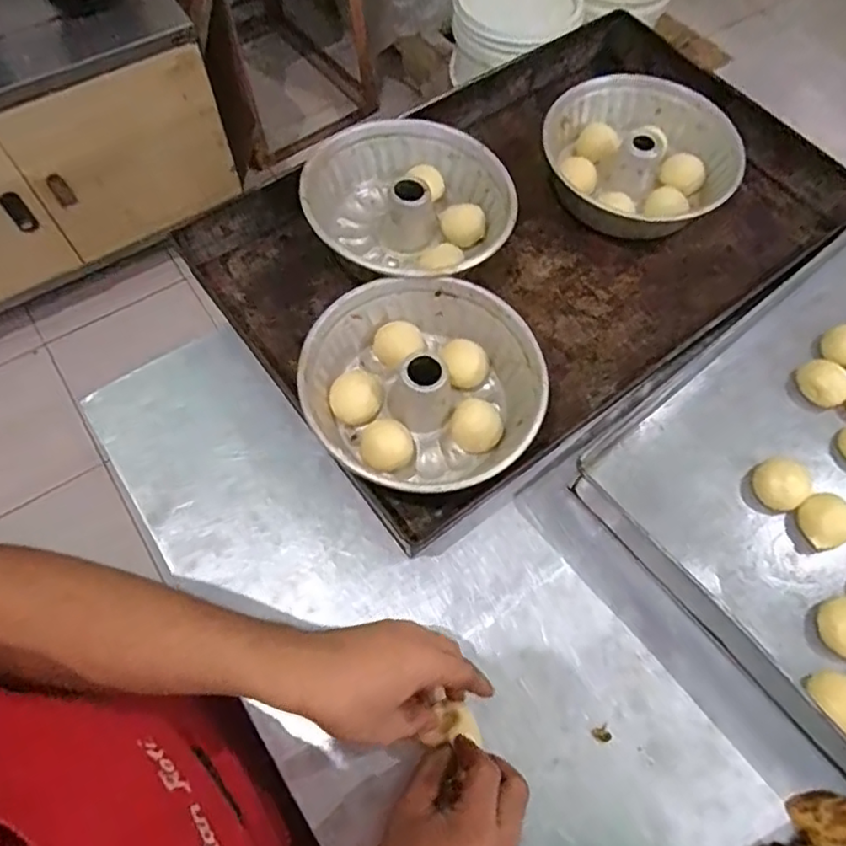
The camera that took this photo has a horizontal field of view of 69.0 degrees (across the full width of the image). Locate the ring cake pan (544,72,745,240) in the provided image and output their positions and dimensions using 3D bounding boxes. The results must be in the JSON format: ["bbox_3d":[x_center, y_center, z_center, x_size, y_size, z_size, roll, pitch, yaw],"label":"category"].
[{"bbox_3d":[0.258,-0.314,0.724,0.209,0.075,0.196,1,65,-2],"label":"ring cake pan"}]

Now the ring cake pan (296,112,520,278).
[{"bbox_3d":[-0.011,-0.228,0.674,0.206,0.076,0.215,1,65,-2],"label":"ring cake pan"}]

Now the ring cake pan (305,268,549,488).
[{"bbox_3d":[0.000,-0.031,0.585,0.209,0.072,0.211,1,65,-2],"label":"ring cake pan"}]

